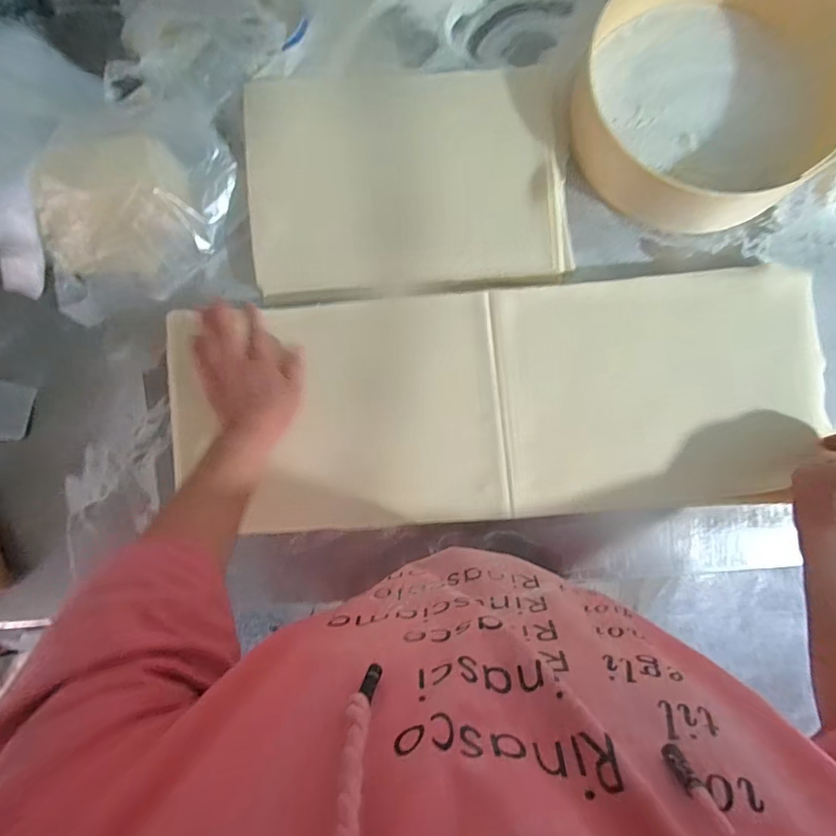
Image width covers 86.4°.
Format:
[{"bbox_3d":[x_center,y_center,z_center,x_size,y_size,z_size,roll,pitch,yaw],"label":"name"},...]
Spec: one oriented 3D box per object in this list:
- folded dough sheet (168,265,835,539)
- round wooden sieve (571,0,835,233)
[{"bbox_3d":[0.084,-0.018,0.507,0.713,0.031,0.259,-6,85,1],"label":"folded dough sheet"},{"bbox_3d":[0.342,-0.386,0.524,0.280,0.077,0.295,0,86,1],"label":"round wooden sieve"}]

